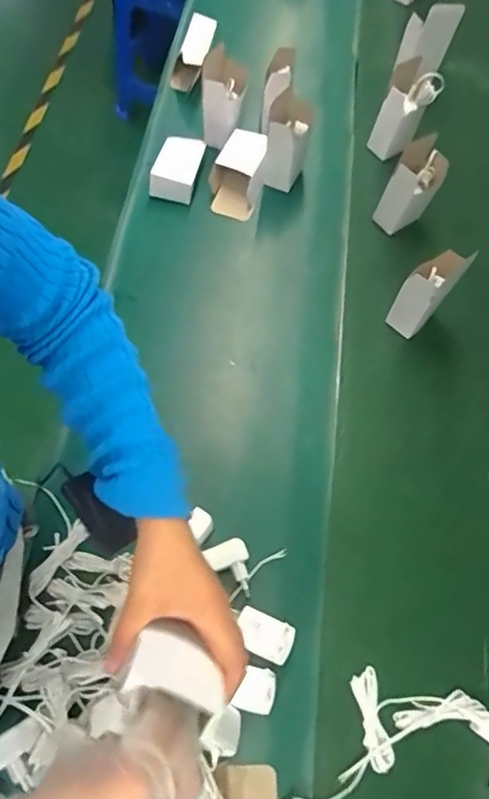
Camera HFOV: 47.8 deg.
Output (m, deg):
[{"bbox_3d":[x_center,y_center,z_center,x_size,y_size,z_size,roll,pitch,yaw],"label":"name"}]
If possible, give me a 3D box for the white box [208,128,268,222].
[{"bbox_3d":[-0.010,-0.359,0.870,0.077,0.055,0.145,14,63,3],"label":"white box"}]

